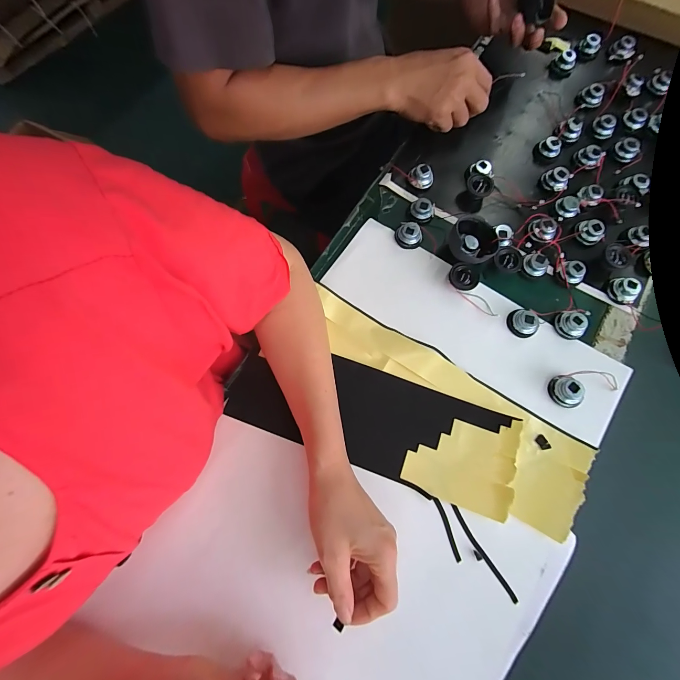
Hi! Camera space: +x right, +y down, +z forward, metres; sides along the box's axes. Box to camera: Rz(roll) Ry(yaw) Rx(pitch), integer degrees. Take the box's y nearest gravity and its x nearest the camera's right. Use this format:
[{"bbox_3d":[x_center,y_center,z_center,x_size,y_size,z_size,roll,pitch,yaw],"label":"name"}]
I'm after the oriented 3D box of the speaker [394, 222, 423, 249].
[{"bbox_3d":[0.091,-0.138,0.415,0.035,0.019,0.029,20,76,5],"label":"speaker"}]

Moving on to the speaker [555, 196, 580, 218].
[{"bbox_3d":[0.311,-0.182,0.430,0.030,0.011,0.026,-9,75,-2],"label":"speaker"}]

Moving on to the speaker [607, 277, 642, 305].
[{"bbox_3d":[0.358,-0.063,0.399,0.031,0.019,0.029,29,77,8],"label":"speaker"}]

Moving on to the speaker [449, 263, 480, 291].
[{"bbox_3d":[0.155,-0.077,0.399,0.038,0.018,0.033,4,75,1],"label":"speaker"}]

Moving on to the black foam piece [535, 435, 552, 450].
[{"bbox_3d":[0.226,0.115,0.351,0.011,0.004,0.016,-28,77,-7],"label":"black foam piece"}]

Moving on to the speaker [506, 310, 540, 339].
[{"bbox_3d":[0.223,-0.020,0.384,0.034,0.020,0.029,30,77,8],"label":"speaker"}]

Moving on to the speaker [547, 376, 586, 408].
[{"bbox_3d":[0.260,0.058,0.359,0.032,0.018,0.034,10,75,3],"label":"speaker"}]

